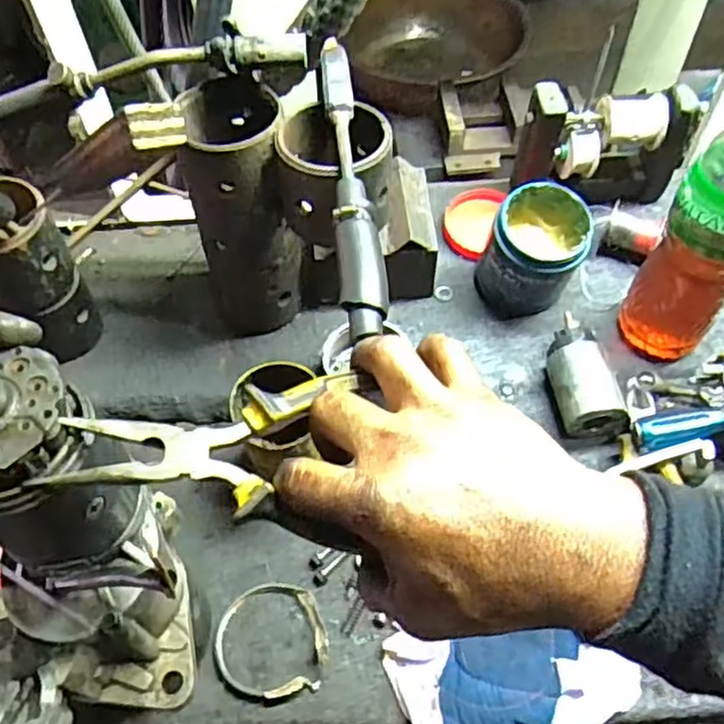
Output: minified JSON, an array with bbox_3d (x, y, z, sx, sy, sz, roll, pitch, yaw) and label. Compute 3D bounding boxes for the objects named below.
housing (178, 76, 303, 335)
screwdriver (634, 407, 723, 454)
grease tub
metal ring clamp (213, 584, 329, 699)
[{"bbox_3d":[-0.105,-0.129,0.630,0.088,0.225,0.087,-8,56,-4],"label":"housing"},{"bbox_3d":[0.328,0.043,0.581,0.189,0.026,0.025,-14,55,11],"label":"screwdriver"},{"bbox_3d":[0.169,-0.109,0.680,0.092,0.111,0.090,-1,55,1],"label":"grease tub"},{"bbox_3d":[-0.073,0.222,0.552,0.088,0.013,0.089,-1,55,1],"label":"metal ring clamp"}]

